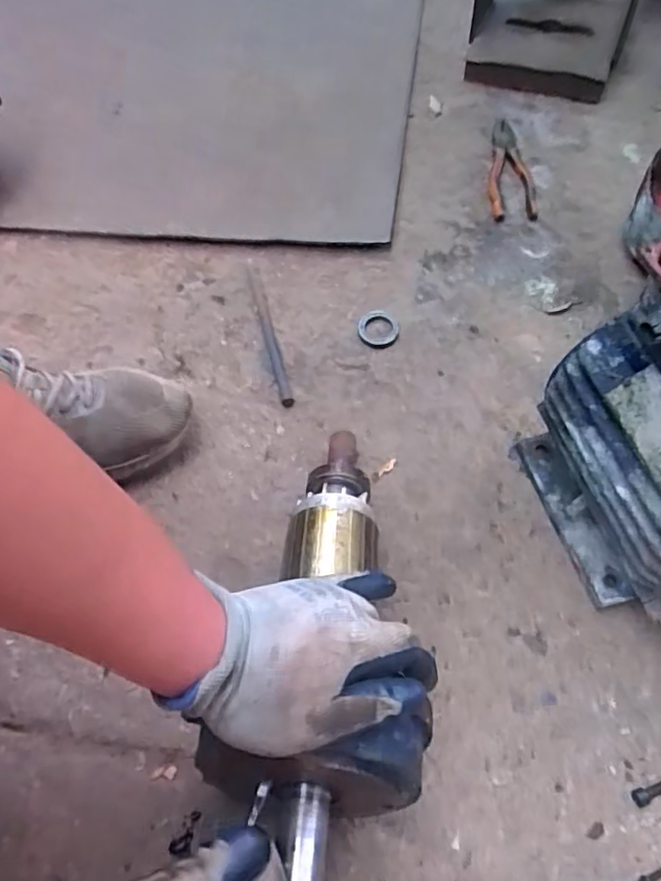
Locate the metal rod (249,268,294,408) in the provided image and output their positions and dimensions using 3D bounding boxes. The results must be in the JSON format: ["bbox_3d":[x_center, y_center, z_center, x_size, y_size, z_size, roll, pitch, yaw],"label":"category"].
[{"bbox_3d":[-0.071,-0.125,0.705,0.013,0.006,0.206,-14,62,-4],"label":"metal rod"}]

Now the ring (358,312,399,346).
[{"bbox_3d":[0.055,-0.130,0.698,0.046,0.004,0.044,-2,62,3],"label":"ring"}]

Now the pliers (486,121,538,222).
[{"bbox_3d":[0.237,-0.363,0.801,0.062,0.014,0.190,2,62,5],"label":"pliers"}]

